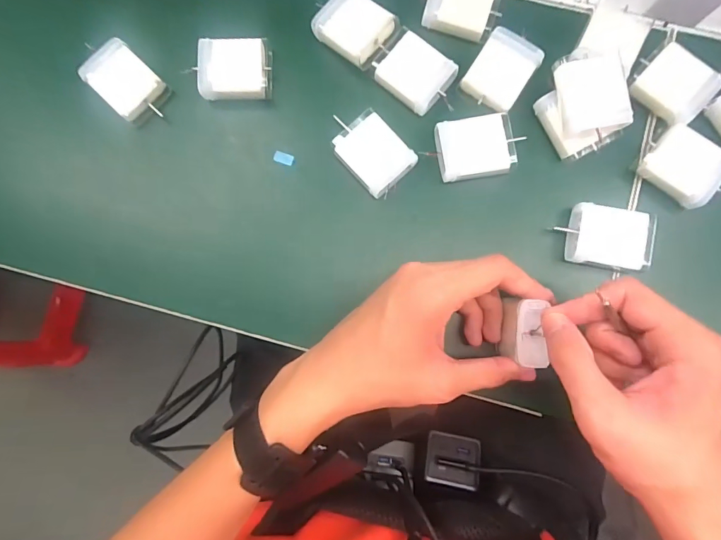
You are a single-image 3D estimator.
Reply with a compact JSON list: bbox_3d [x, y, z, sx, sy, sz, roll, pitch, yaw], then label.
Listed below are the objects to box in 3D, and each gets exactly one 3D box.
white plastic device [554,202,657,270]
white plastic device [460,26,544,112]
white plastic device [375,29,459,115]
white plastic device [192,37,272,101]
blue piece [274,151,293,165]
[{"bbox_3d":[0.172,-0.022,0.296,0.059,0.019,0.040,7,84,3],"label":"white plastic device"},{"bbox_3d":[0.102,-0.144,0.305,0.040,0.010,0.050,33,86,5],"label":"white plastic device"},{"bbox_3d":[0.041,-0.142,0.307,0.058,0.009,0.042,37,87,5],"label":"white plastic device"},{"bbox_3d":[-0.093,-0.147,0.314,0.051,0.020,0.044,-7,84,1],"label":"white plastic device"},{"bbox_3d":[-0.058,-0.084,0.318,0.015,0.004,0.009,19,85,4],"label":"blue piece"}]

